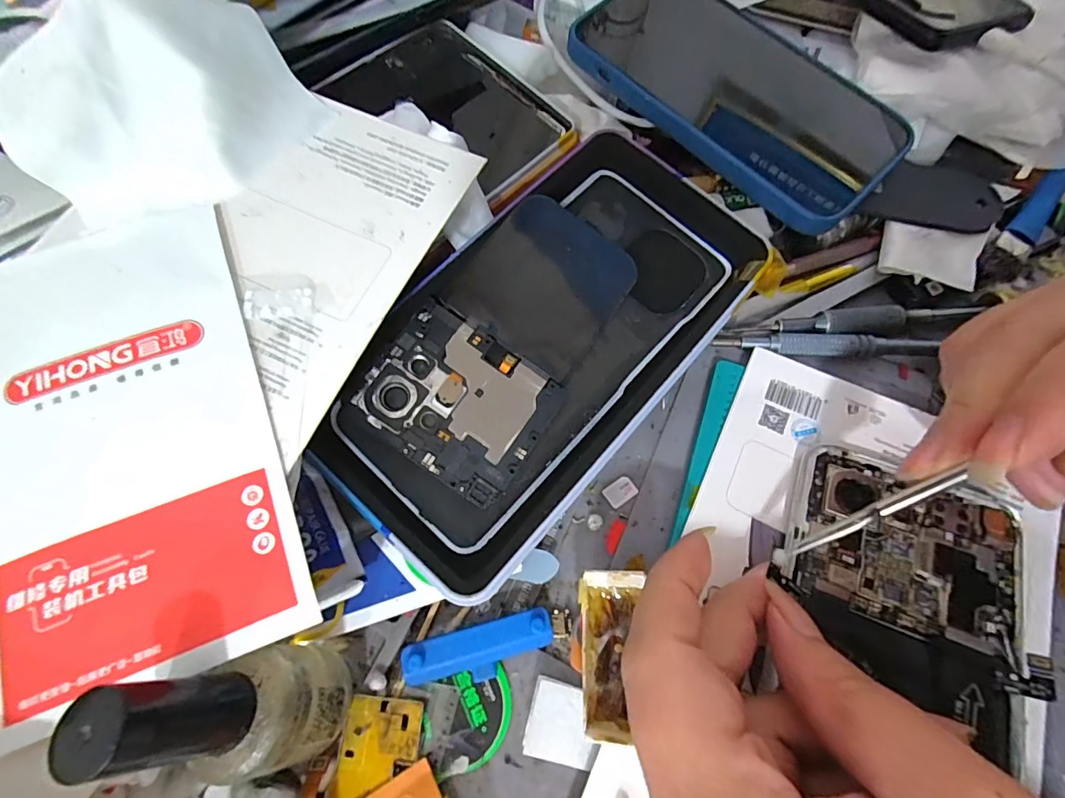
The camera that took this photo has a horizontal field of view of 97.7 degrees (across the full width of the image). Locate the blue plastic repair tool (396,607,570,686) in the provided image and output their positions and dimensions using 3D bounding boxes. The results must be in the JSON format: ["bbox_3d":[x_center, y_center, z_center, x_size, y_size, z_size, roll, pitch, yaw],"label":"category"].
[{"bbox_3d":[-0.014,0.085,0.159,0.056,0.014,0.016,-13,65,-4],"label":"blue plastic repair tool"}]

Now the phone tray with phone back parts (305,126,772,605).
[{"bbox_3d":[0.008,-0.026,0.183,0.102,0.011,0.187,37,74,6],"label":"phone tray with phone back parts"}]

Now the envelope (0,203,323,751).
[{"bbox_3d":[-0.119,0.010,0.134,0.082,0.004,0.135,-20,75,-9],"label":"envelope"}]

